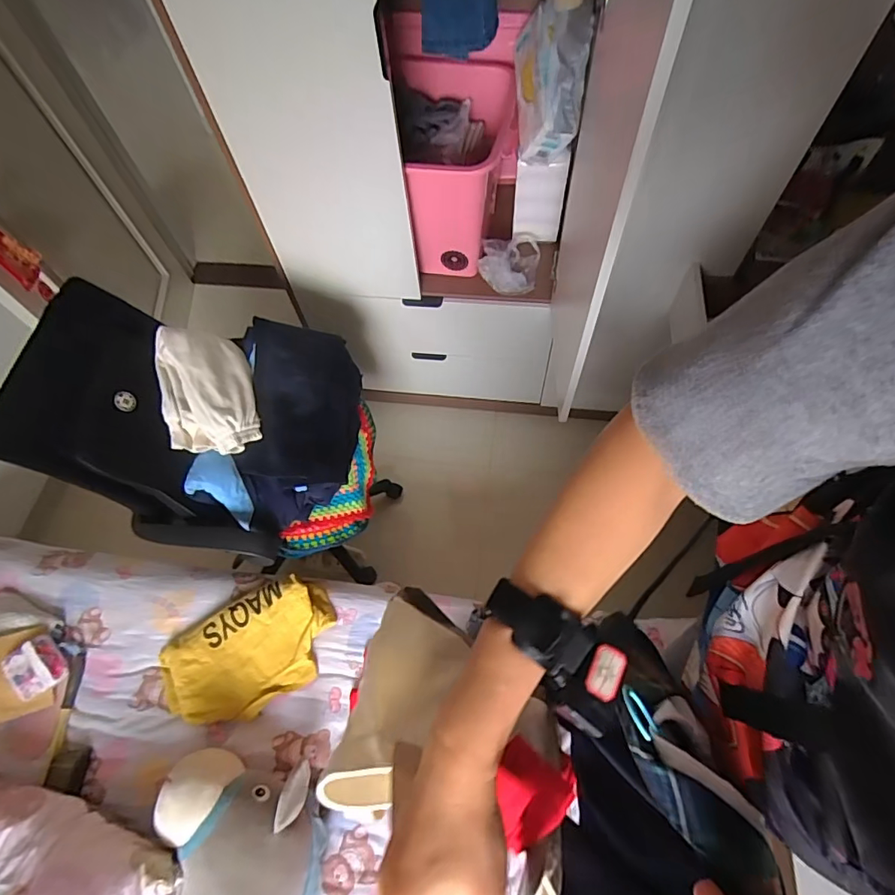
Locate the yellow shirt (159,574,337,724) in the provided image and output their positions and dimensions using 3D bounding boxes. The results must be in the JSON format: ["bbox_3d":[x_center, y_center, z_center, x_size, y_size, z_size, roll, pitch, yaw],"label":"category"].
[{"bbox_3d":[-0.455,0.463,1.146,0.394,0.044,0.239,-30,65,-12],"label":"yellow shirt"}]

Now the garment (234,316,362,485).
[{"bbox_3d":[-0.356,-0.106,1.222,0.301,0.078,0.397,12,71,-26],"label":"garment"}]

